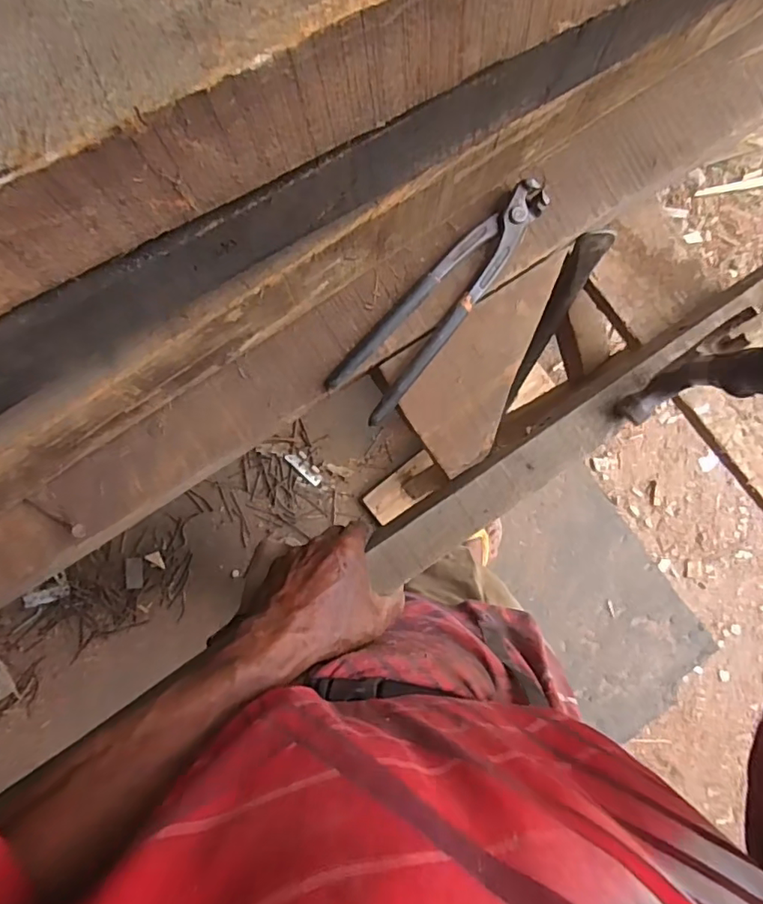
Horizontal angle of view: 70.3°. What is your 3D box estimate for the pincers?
[{"bbox_3d":[0.049,-0.121,0.428,0.054,0.035,0.218,41,85,-4],"label":"pincers"}]

